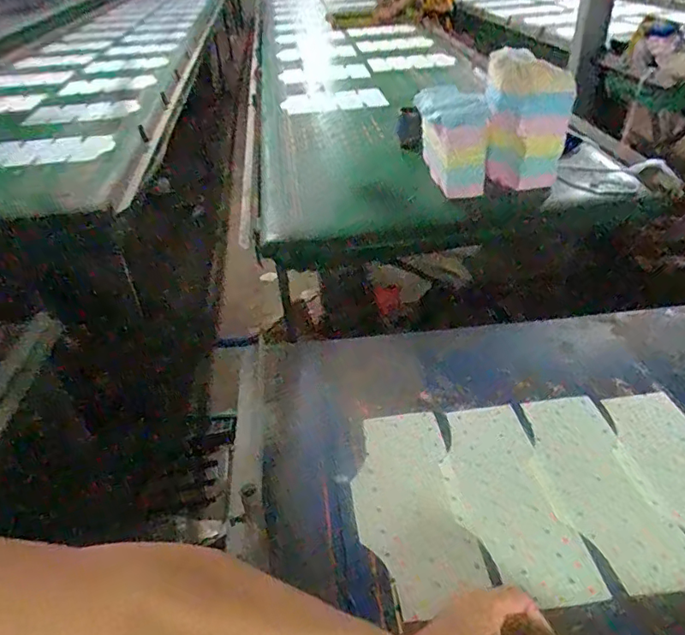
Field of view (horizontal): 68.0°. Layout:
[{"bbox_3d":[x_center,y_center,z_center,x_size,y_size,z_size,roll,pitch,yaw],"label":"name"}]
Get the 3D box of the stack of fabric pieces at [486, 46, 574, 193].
[{"bbox_3d":[0.563,-0.605,1.575,0.251,0.354,0.195,7,36,10],"label":"stack of fabric pieces"}]

